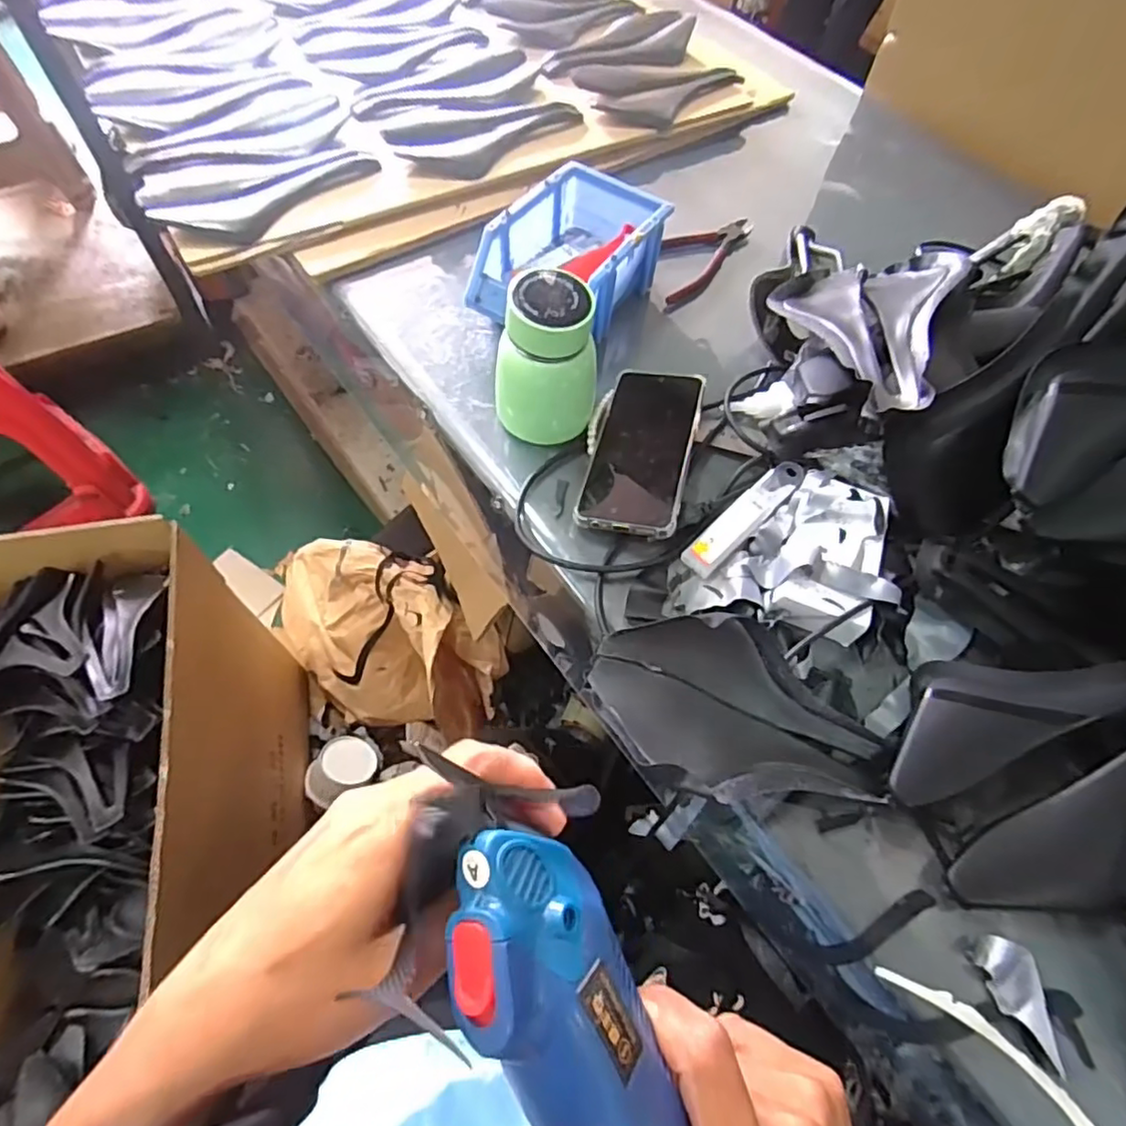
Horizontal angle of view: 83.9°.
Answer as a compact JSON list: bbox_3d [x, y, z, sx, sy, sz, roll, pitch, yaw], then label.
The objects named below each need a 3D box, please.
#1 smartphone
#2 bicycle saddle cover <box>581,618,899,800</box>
[{"bbox_3d":[0.065,-0.094,0.504,0.076,0.007,0.168,9,59,14],"label":"smartphone"},{"bbox_3d":[0.115,0.098,0.391,0.172,0.060,0.100,8,60,0],"label":"bicycle saddle cover"}]

